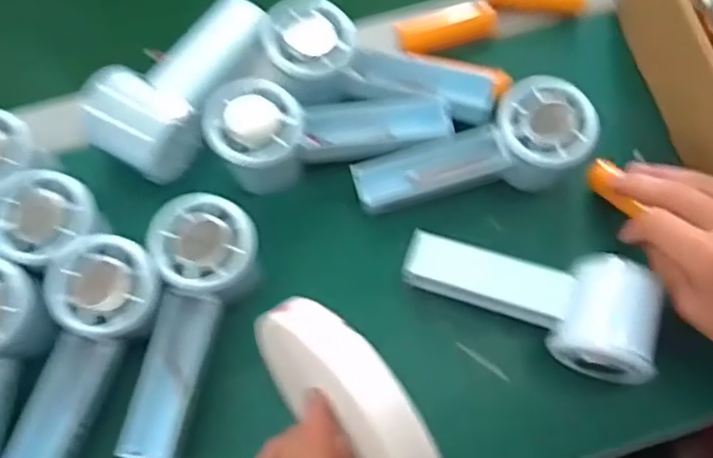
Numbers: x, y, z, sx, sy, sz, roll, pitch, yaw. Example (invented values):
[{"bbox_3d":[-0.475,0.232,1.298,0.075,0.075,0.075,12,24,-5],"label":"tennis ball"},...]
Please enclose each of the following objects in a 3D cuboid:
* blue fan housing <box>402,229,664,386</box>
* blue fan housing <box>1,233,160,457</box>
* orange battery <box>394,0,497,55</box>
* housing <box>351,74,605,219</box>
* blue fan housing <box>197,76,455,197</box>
[{"bbox_3d":[0.103,0.043,0.392,0.147,0.056,0.068,17,73,6],"label":"blue fan housing"},{"bbox_3d":[-0.158,0.079,0.362,0.059,0.050,0.150,20,73,7],"label":"blue fan housing"},{"bbox_3d":[0.066,-0.146,0.465,0.072,0.020,0.023,-14,73,-4],"label":"orange battery"},{"bbox_3d":[0.077,-0.046,0.418,0.149,0.055,0.056,-18,72,8],"label":"housing"},{"bbox_3d":[-0.018,-0.068,0.418,0.148,0.063,0.053,-13,73,-4],"label":"blue fan housing"}]

